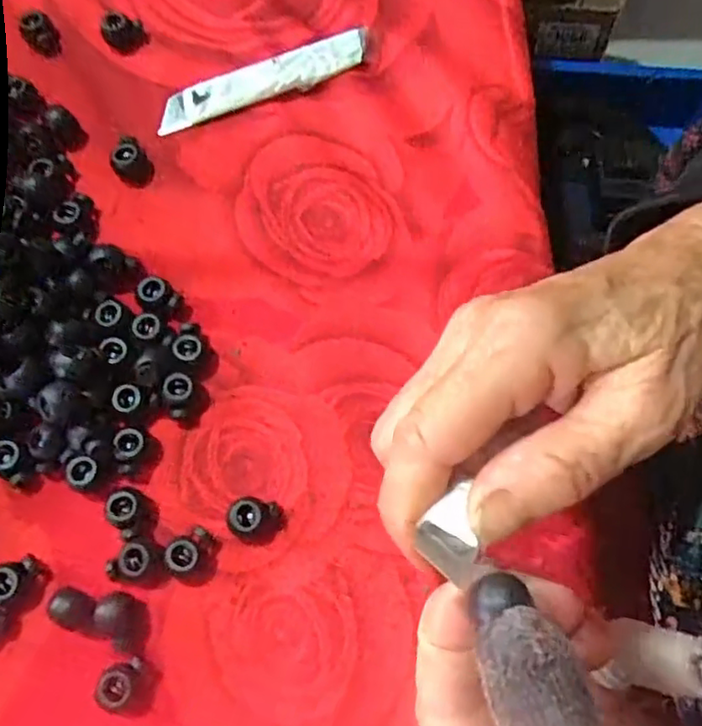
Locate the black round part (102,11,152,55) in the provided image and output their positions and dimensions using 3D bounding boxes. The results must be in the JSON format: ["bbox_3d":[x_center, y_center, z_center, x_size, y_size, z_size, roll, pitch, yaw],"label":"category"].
[{"bbox_3d":[-0.109,-0.160,0.315,0.019,0.013,0.014,-35,74,-11],"label":"black round part"}]

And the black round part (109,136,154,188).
[{"bbox_3d":[-0.098,-0.089,0.291,0.016,0.011,0.020,-33,71,-10],"label":"black round part"}]

